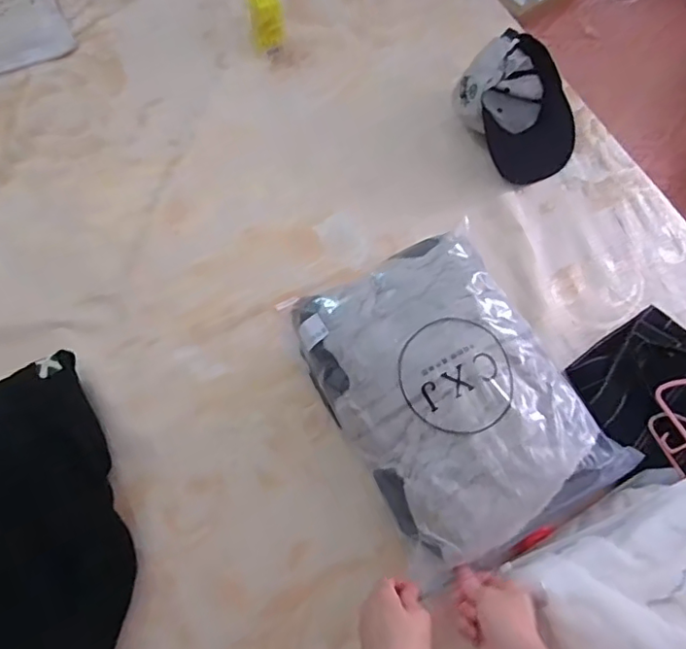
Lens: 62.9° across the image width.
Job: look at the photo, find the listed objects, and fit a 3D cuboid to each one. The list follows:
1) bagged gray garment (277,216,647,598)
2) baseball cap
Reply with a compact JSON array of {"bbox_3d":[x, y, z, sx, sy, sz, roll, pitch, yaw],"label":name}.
[{"bbox_3d":[0.124,0.073,0.647,0.260,0.055,0.350,-26,74,-10],"label":"bagged gray garment"},{"bbox_3d":[0.302,-0.367,0.918,0.198,0.088,0.221,-31,71,-12],"label":"baseball cap"}]

